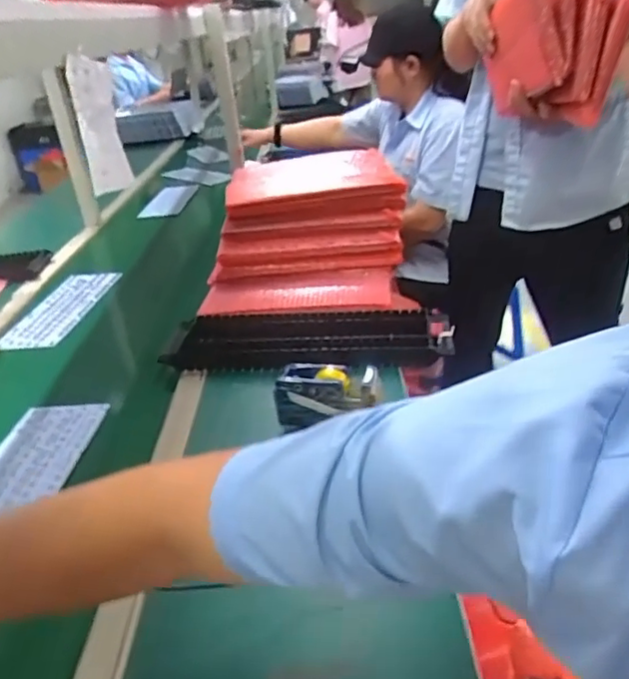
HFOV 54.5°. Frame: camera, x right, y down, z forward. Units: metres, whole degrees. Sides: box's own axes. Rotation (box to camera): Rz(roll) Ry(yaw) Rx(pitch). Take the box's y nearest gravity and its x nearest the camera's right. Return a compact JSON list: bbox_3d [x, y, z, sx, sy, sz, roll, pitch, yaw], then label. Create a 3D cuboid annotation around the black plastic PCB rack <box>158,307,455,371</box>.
[{"bbox_3d":[-0.008,-0.005,0.999,0.454,0.030,0.157,-2,29,7],"label":"black plastic PCB rack"}]

